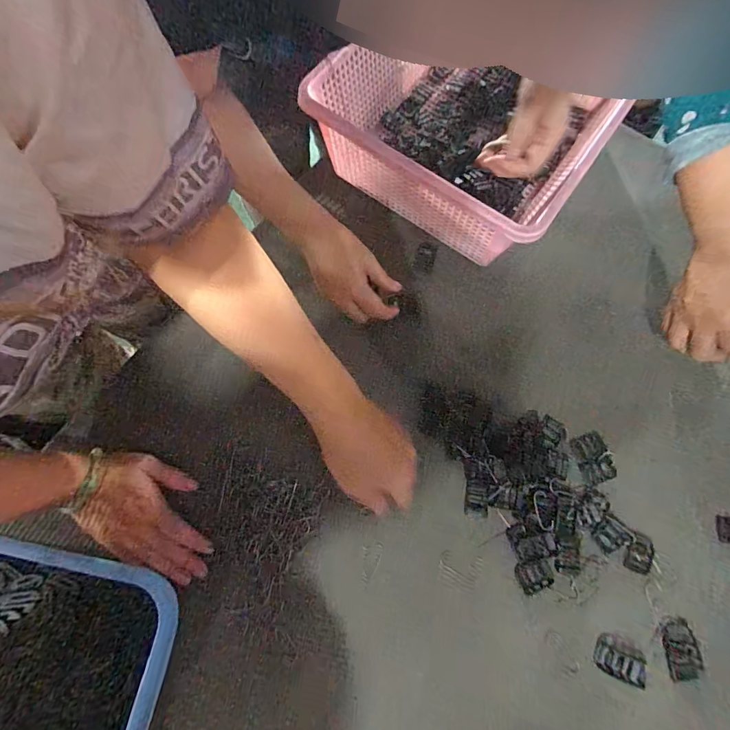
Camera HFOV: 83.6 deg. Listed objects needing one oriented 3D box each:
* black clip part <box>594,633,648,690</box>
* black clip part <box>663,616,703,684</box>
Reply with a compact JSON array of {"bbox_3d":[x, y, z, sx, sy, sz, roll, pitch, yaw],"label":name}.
[{"bbox_3d":[0.260,0.299,0.411,0.052,0.012,0.033,27,75,5],"label":"black clip part"},{"bbox_3d":[0.322,0.290,0.414,0.023,0.019,0.055,-3,74,-3],"label":"black clip part"}]

